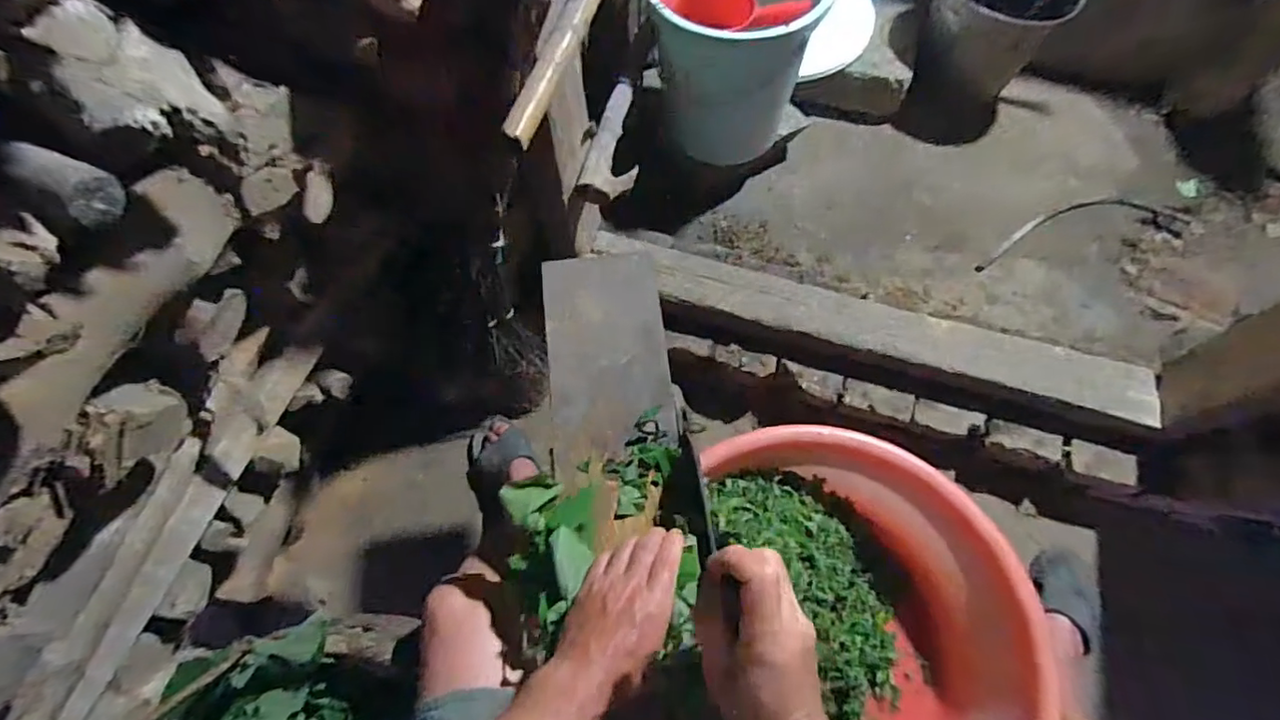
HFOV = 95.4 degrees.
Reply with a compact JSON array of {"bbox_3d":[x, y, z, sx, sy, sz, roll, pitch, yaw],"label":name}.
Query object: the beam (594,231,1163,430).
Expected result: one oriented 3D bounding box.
[{"bbox_3d":[0.384,-0.067,1.032,0.974,0.056,0.136,15,67,8],"label":"beam"}]

